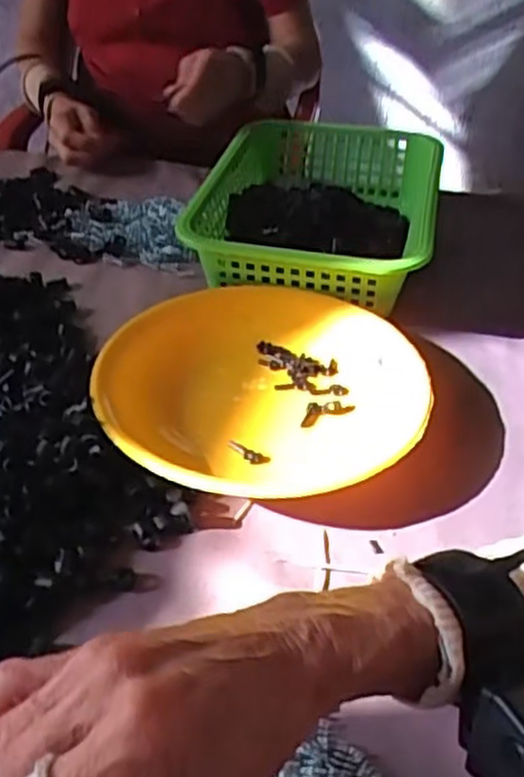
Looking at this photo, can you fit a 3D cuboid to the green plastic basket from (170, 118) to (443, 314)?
[{"bbox_3d":[0.054,-0.177,0.751,0.215,0.082,0.312,9,41,8],"label":"green plastic basket"}]

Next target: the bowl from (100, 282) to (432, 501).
[{"bbox_3d":[-0.001,-0.005,0.570,0.246,0.049,0.225,-15,43,-18],"label":"bowl"}]

